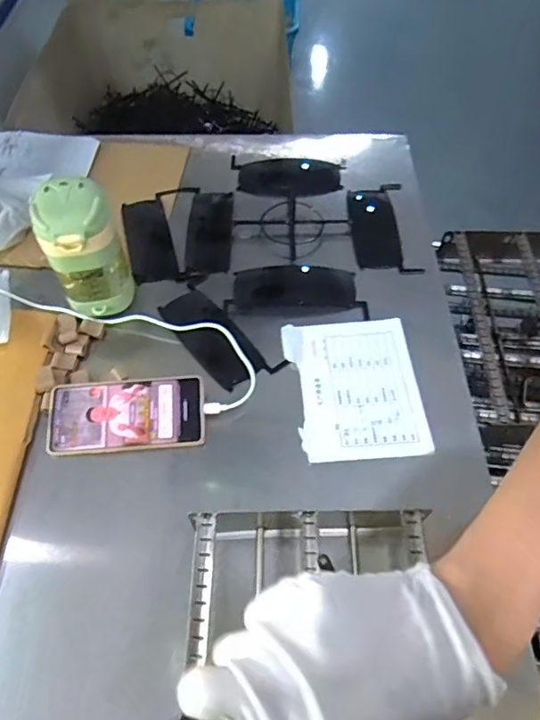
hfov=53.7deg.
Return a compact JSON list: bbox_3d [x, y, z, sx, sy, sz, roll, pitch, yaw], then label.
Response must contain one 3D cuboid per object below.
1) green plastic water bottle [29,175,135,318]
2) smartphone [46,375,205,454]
[{"bbox_3d":[-0.206,-0.121,0.598,0.082,0.145,0.071,-19,57,-13],"label":"green plastic water bottle"},{"bbox_3d":[-0.151,0.057,0.561,0.161,0.007,0.076,-3,69,-1],"label":"smartphone"}]

